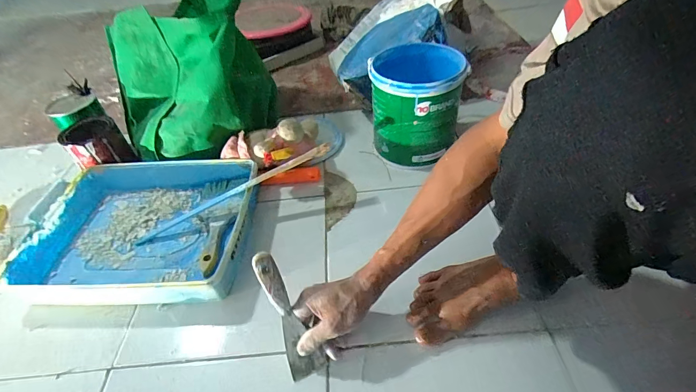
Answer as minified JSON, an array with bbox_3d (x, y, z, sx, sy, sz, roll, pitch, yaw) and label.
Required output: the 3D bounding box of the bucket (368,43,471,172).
[{"bbox_3d":[0.137,-0.179,0.726,0.167,0.192,0.168,1,45,7],"label":"bucket"}]

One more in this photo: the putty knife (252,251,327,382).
[{"bbox_3d":[-0.078,0.151,0.453,0.045,0.172,0.013,-23,12,-16],"label":"putty knife"}]

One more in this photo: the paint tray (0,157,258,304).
[{"bbox_3d":[-0.357,0.055,0.636,0.363,0.070,0.280,-2,45,5],"label":"paint tray"}]

